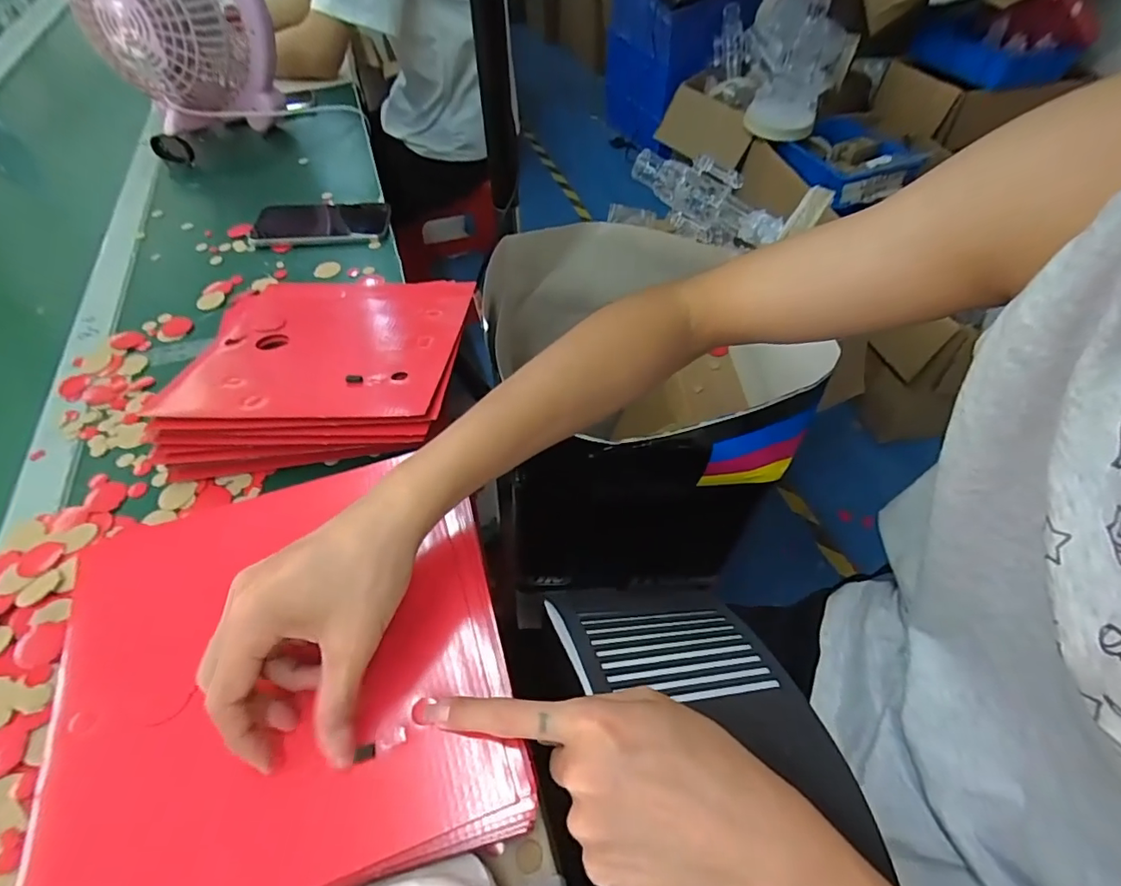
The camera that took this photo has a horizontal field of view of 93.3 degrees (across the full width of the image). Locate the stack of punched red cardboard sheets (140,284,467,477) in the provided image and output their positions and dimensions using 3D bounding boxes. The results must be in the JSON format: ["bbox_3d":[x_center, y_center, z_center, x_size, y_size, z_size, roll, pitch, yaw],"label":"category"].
[{"bbox_3d":[-0.211,-0.081,0.479,0.224,0.065,0.236,-1,53,1],"label":"stack of punched red cardboard sheets"}]

